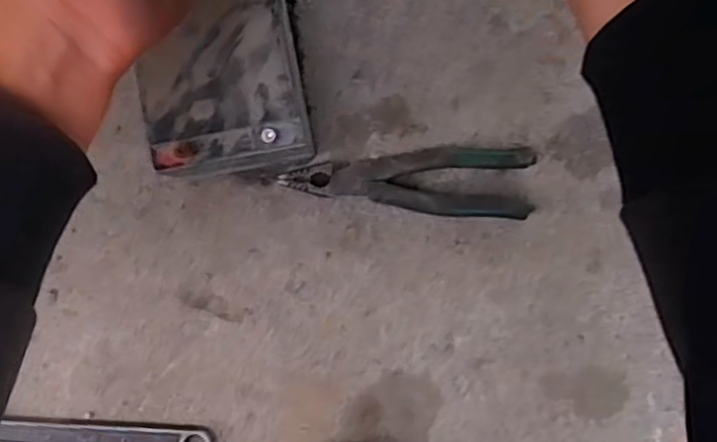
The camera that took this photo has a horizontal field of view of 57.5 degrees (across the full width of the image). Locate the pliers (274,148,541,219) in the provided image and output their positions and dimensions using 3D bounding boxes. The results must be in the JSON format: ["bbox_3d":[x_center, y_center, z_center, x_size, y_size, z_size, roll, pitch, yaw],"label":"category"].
[{"bbox_3d":[0.039,-0.032,0.494,0.181,0.024,0.052,2,92,1],"label":"pliers"}]

